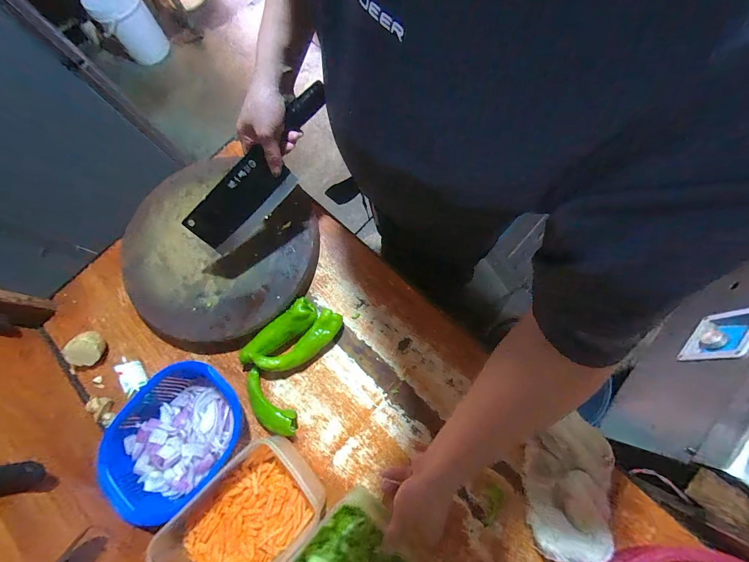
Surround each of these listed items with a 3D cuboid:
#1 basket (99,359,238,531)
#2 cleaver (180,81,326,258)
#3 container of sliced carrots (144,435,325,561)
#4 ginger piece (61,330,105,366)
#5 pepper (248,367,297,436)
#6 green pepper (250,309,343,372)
[{"bbox_3d":[-0.311,0.247,0.500,0.211,0.058,0.175,-43,75,-6],"label":"basket"},{"bbox_3d":[-0.165,-0.161,0.481,0.286,0.018,0.081,-44,120,7],"label":"cleaver"},{"bbox_3d":[-0.195,0.363,0.456,0.220,0.067,0.157,-44,77,-7],"label":"container of sliced carrots"},{"bbox_3d":[-0.522,0.122,0.565,0.051,0.031,0.068,19,78,10],"label":"ginger piece"},{"bbox_3d":[-0.178,0.207,0.522,0.124,0.027,0.050,42,83,15],"label":"pepper"},{"bbox_3d":[-0.122,0.105,0.535,0.154,0.046,0.058,-38,77,-5],"label":"green pepper"}]

